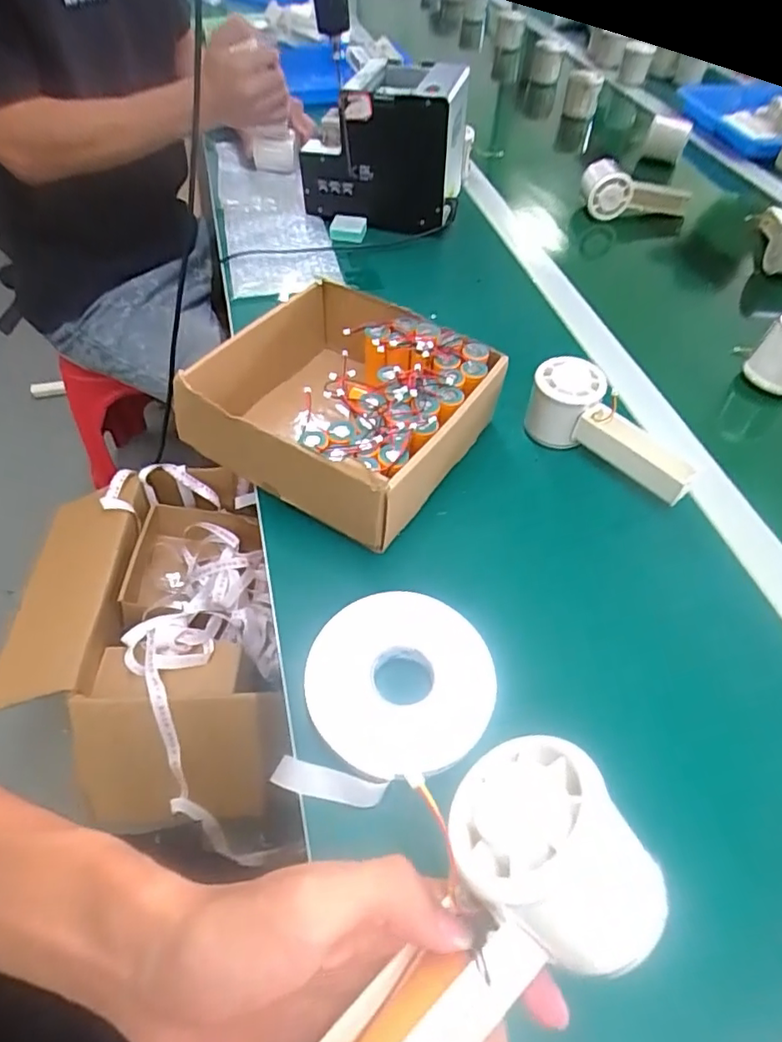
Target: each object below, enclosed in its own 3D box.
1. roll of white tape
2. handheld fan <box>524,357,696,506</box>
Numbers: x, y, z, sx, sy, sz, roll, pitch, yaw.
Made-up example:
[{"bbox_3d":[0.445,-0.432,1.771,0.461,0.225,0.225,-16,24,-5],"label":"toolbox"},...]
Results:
[{"bbox_3d":[0.003,0.107,0.357,0.110,0.023,0.131,15,53,8],"label":"roll of white tape"},{"bbox_3d":[0.182,-0.074,0.478,0.150,0.060,0.054,38,59,23],"label":"handheld fan"}]

